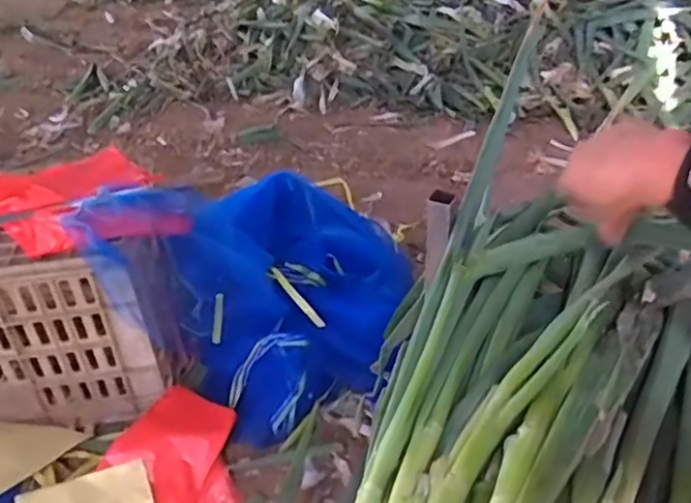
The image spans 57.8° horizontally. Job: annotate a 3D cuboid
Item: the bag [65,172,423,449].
[{"bbox_3d":[-0.110,0.016,1.070,0.412,0.315,0.533,17,41,23],"label":"bag"}]

